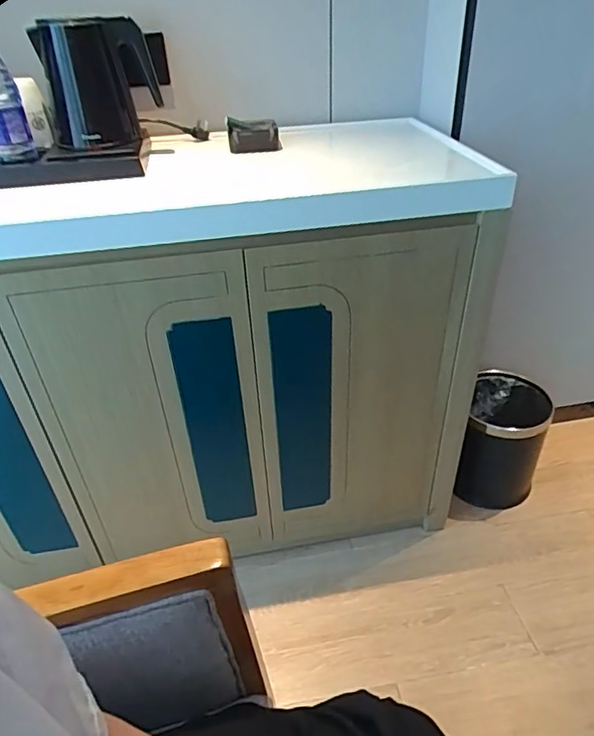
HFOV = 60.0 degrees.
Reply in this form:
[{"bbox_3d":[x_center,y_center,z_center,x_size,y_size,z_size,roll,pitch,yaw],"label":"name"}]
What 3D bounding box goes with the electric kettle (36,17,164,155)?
[{"bbox_3d":[-0.319,-0.462,0.842,0.170,0.176,0.153,-13,37,-13],"label":"electric kettle"}]

